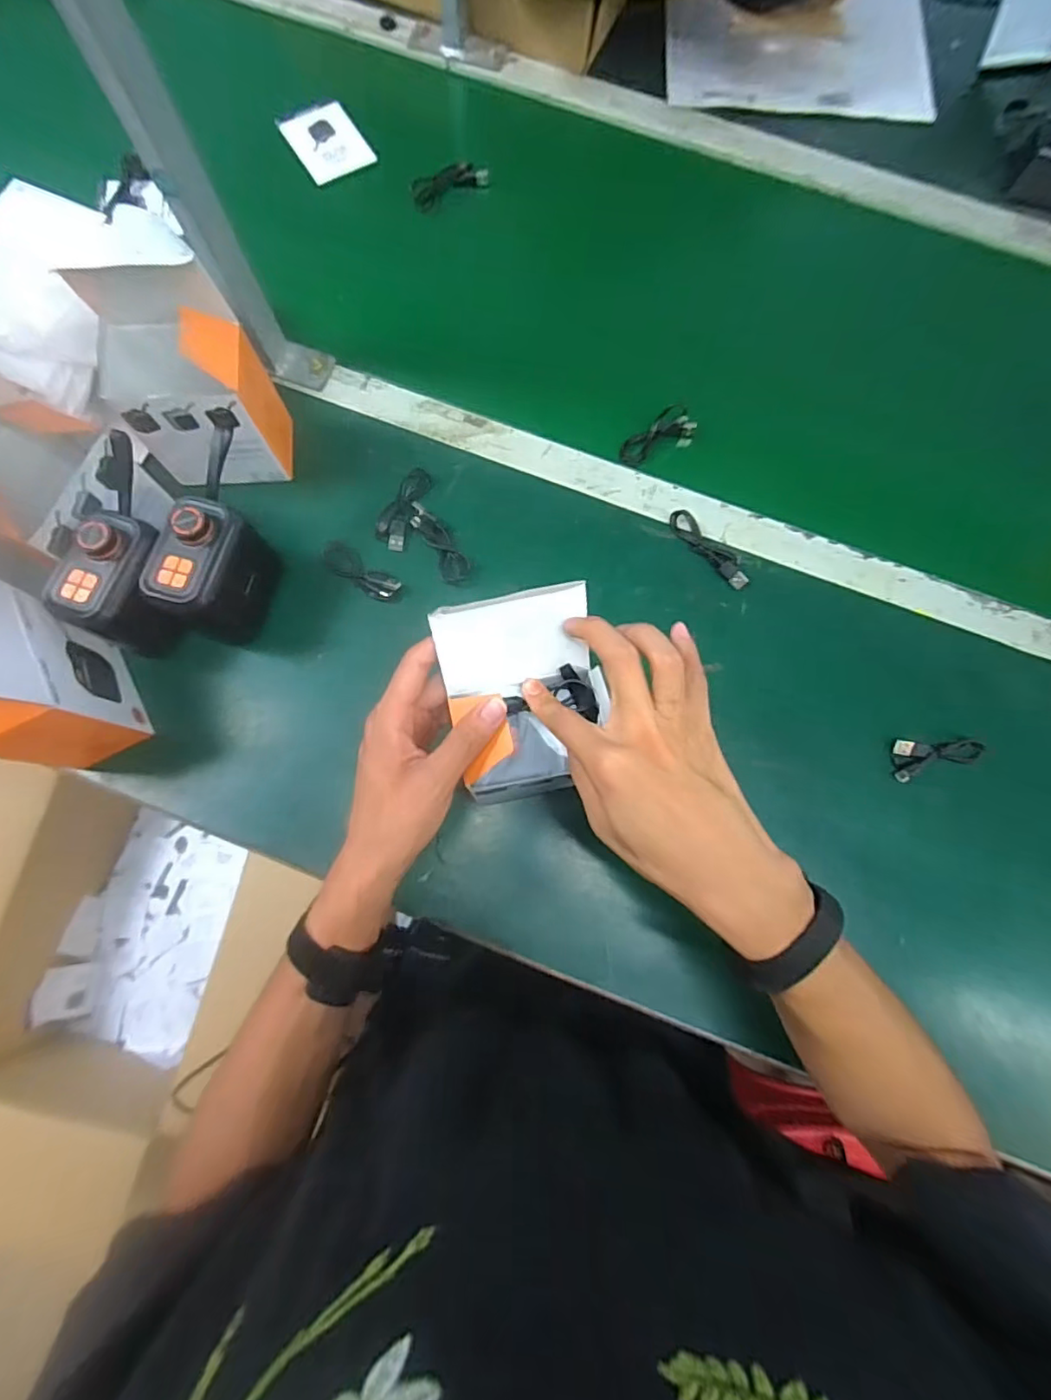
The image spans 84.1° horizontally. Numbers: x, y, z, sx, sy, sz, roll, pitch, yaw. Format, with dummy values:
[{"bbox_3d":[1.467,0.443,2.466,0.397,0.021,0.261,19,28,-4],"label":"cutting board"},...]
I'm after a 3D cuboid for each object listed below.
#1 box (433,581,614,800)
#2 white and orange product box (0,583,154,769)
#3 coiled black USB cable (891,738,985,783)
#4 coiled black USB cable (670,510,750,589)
[{"bbox_3d":[0.003,-0.001,0.368,0.097,0.068,0.113,-11,78,-3],"label":"box"},{"bbox_3d":[-0.346,-0.015,0.399,0.056,0.189,0.106,-27,80,-6],"label":"white and orange product box"},{"bbox_3d":[0.355,0.051,0.498,0.079,0.010,0.034,-2,78,-1],"label":"coiled black USB cable"},{"bbox_3d":[0.169,-0.139,0.532,0.091,0.012,0.025,43,81,8],"label":"coiled black USB cable"}]

